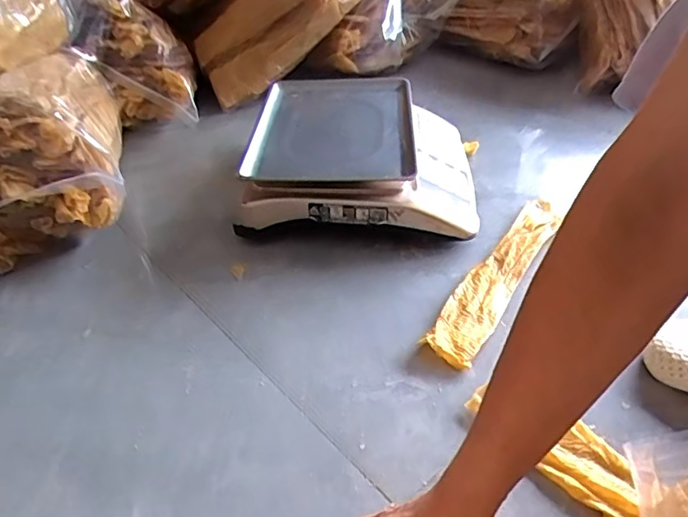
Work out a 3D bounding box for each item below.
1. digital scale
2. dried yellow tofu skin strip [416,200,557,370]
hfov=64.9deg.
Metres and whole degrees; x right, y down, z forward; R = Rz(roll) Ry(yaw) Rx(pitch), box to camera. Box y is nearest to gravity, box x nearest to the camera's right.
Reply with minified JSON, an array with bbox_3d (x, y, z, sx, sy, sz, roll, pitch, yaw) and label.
[{"bbox_3d":[0.037,-0.173,0.867,0.332,0.111,0.352,2,40,6],"label":"digital scale"},{"bbox_3d":[0.203,0.017,0.709,0.063,0.020,0.339,21,45,27],"label":"dried yellow tofu skin strip"}]

